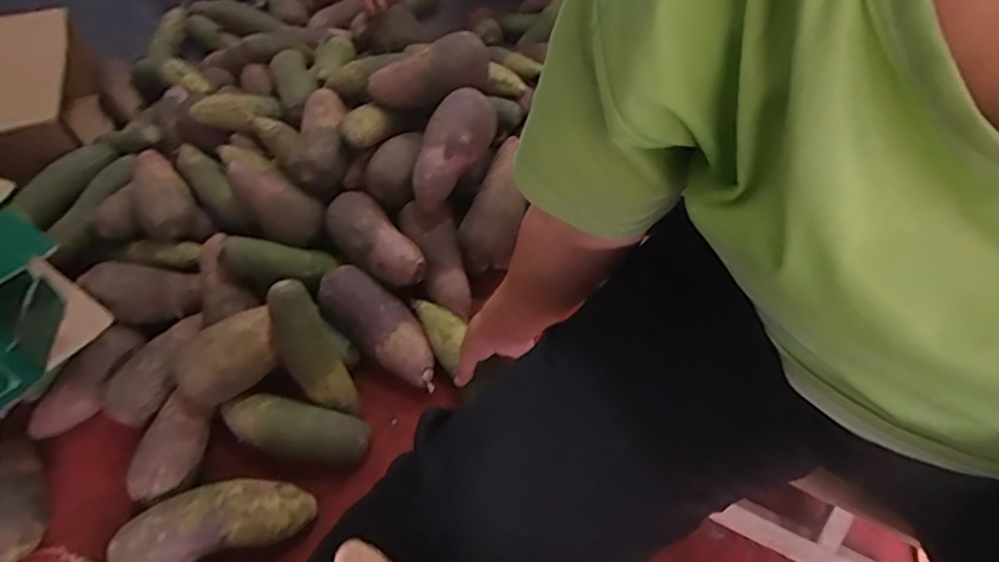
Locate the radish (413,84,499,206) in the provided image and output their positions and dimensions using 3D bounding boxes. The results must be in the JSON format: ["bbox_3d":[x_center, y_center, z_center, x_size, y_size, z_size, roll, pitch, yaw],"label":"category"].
[{"bbox_3d":[-0.064,-0.173,0.774,0.068,0.062,0.175,20,71,16],"label":"radish"}]

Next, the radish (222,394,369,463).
[{"bbox_3d":[-0.235,0.171,0.684,0.168,0.052,0.061,9,53,8],"label":"radish"}]

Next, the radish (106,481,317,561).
[{"bbox_3d":[-0.294,0.253,0.618,0.191,0.058,0.078,-18,54,-12],"label":"radish"}]

